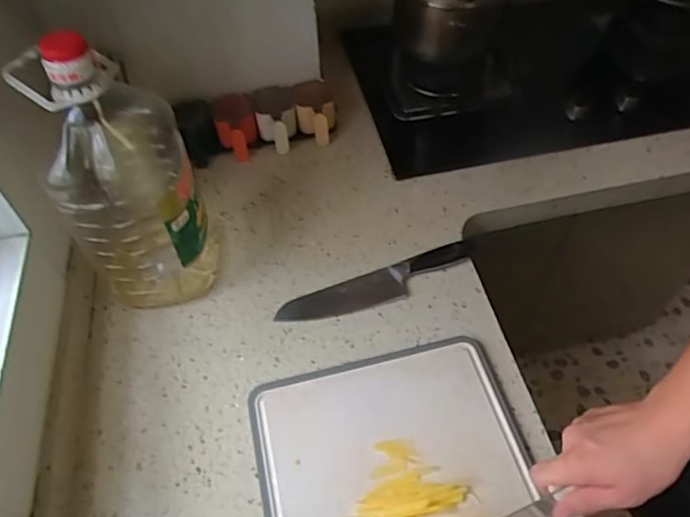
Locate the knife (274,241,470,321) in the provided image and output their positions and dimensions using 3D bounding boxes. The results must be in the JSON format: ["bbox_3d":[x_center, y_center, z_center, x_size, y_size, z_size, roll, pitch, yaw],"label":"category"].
[{"bbox_3d":[0.042,0.036,0.737,0.269,0.015,0.057,-19,54,-11],"label":"knife"}]

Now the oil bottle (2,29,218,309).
[{"bbox_3d":[-0.254,-0.095,0.649,0.135,0.343,0.153,-16,53,-9],"label":"oil bottle"}]

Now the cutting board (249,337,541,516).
[{"bbox_3d":[0.071,0.283,0.540,0.279,0.020,0.420,-12,53,-6],"label":"cutting board"}]

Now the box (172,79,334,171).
[{"bbox_3d":[-0.140,-0.226,0.902,0.247,0.093,0.092,-11,52,-5],"label":"box"}]

